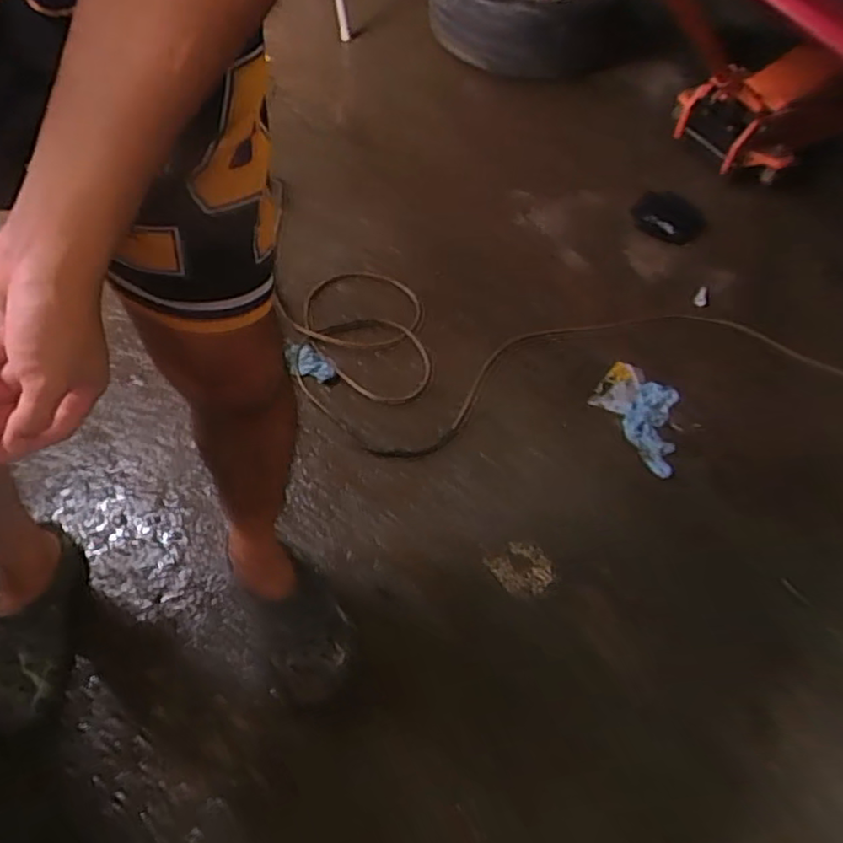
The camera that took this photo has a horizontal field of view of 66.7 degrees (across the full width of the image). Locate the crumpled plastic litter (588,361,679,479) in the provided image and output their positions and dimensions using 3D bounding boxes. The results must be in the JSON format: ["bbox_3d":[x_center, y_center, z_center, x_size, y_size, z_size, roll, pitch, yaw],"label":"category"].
[{"bbox_3d":[0.393,-0.010,1.145,0.128,0.077,0.254,-11,59,-9],"label":"crumpled plastic litter"}]

